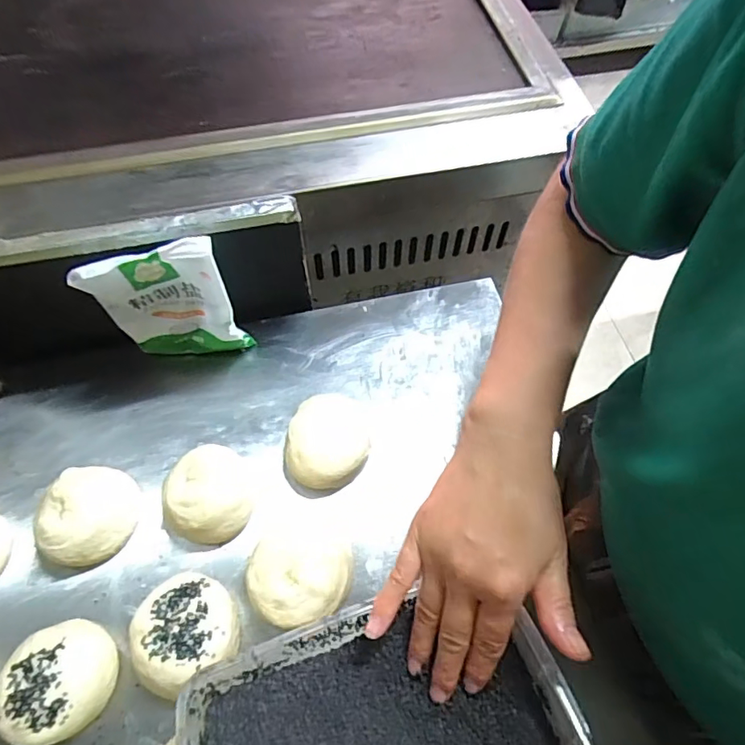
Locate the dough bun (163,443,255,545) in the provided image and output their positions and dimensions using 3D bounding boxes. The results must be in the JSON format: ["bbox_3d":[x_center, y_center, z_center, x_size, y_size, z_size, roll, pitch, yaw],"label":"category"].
[{"bbox_3d":[-0.136,0.101,0.440,0.069,0.043,0.078,-11,62,-6],"label":"dough bun"}]

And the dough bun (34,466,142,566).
[{"bbox_3d":[-0.231,0.119,0.431,0.066,0.043,0.074,3,61,2],"label":"dough bun"}]

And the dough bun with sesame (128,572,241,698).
[{"bbox_3d":[-0.140,0.193,0.395,0.075,0.038,0.072,0,61,0],"label":"dough bun with sesame"}]

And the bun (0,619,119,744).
[{"bbox_3d":[-0.225,0.222,0.374,0.079,0.044,0.071,-38,68,-19],"label":"bun"}]

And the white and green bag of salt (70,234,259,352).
[{"bbox_3d":[-0.178,-0.057,0.456,0.111,0.143,0.020,-5,62,-3],"label":"white and green bag of salt"}]

